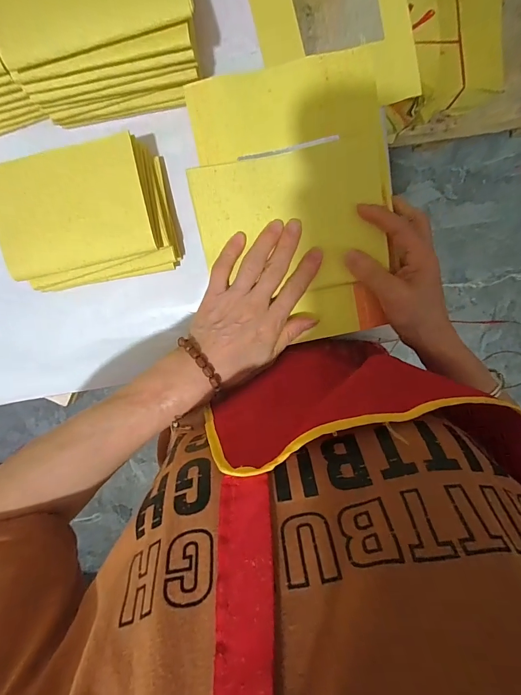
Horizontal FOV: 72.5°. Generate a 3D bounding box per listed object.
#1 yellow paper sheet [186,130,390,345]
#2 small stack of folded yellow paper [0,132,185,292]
[{"bbox_3d":[0.033,-0.084,0.312,0.155,0.023,0.159,-12,100,2],"label":"yellow paper sheet"},{"bbox_3d":[-0.181,-0.133,0.375,0.167,0.057,0.124,-12,100,2],"label":"small stack of folded yellow paper"}]

